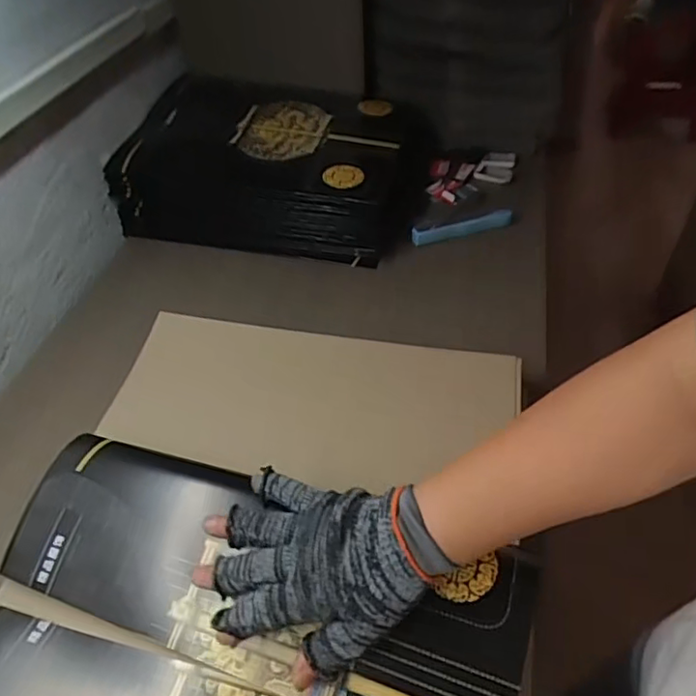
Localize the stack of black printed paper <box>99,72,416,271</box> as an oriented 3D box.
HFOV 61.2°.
[{"bbox_3d":[-0.108,-0.277,0.871,0.398,0.126,0.286,6,46,12],"label":"stack of black printed paper"}]

